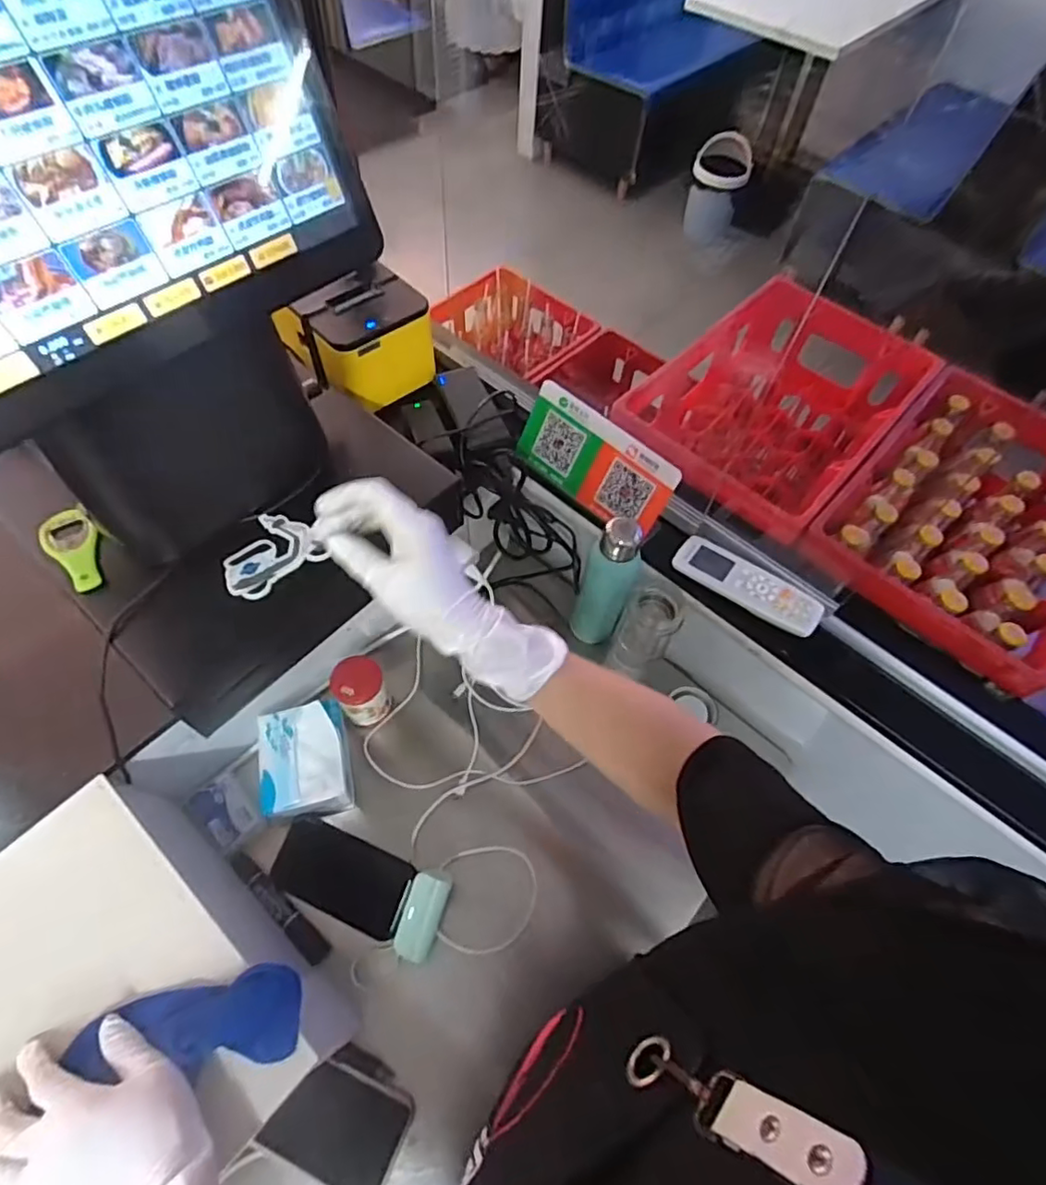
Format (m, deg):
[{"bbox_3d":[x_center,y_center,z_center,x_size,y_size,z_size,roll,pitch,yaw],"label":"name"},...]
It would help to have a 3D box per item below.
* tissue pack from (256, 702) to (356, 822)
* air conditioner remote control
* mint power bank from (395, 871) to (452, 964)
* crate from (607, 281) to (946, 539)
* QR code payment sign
[{"bbox_3d":[-0.239,0.188,0.662,0.086,0.070,0.115,-11,61,-10],"label":"tissue pack"},{"bbox_3d":[0.245,-0.009,0.655,0.161,0.020,0.057,36,64,16],"label":"air conditioner remote control"},{"bbox_3d":[-0.103,0.333,0.613,0.037,0.019,0.083,17,81,6],"label":"mint power bank"},{"bbox_3d":[0.339,-0.231,0.863,0.291,0.186,0.413,38,64,17],"label":"crate"},{"bbox_3d":[0.080,-0.153,0.695,0.199,0.096,0.007,40,38,19],"label":"QR code payment sign"}]

